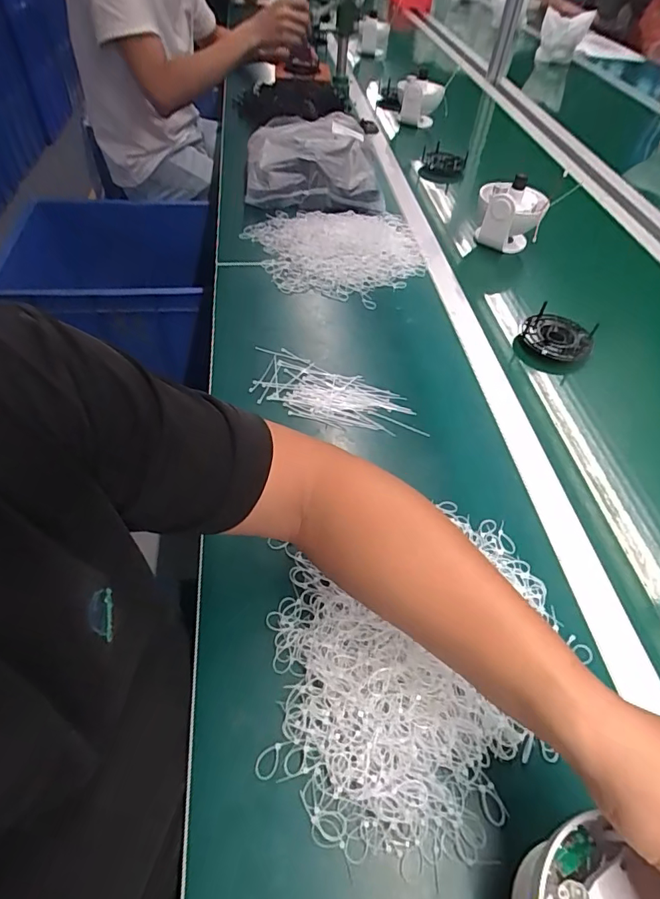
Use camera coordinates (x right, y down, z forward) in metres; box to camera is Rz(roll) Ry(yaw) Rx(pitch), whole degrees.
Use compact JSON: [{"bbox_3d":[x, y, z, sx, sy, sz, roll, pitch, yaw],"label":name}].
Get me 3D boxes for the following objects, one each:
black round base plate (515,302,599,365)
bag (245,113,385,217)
[{"bbox_3d":[0.331,-0.163,0.713,0.098,0.033,0.112,27,53,16],"label":"black round base plate"},{"bbox_3d":[-0.030,-0.574,0.961,0.247,0.093,0.272,2,50,-4],"label":"bag"}]

